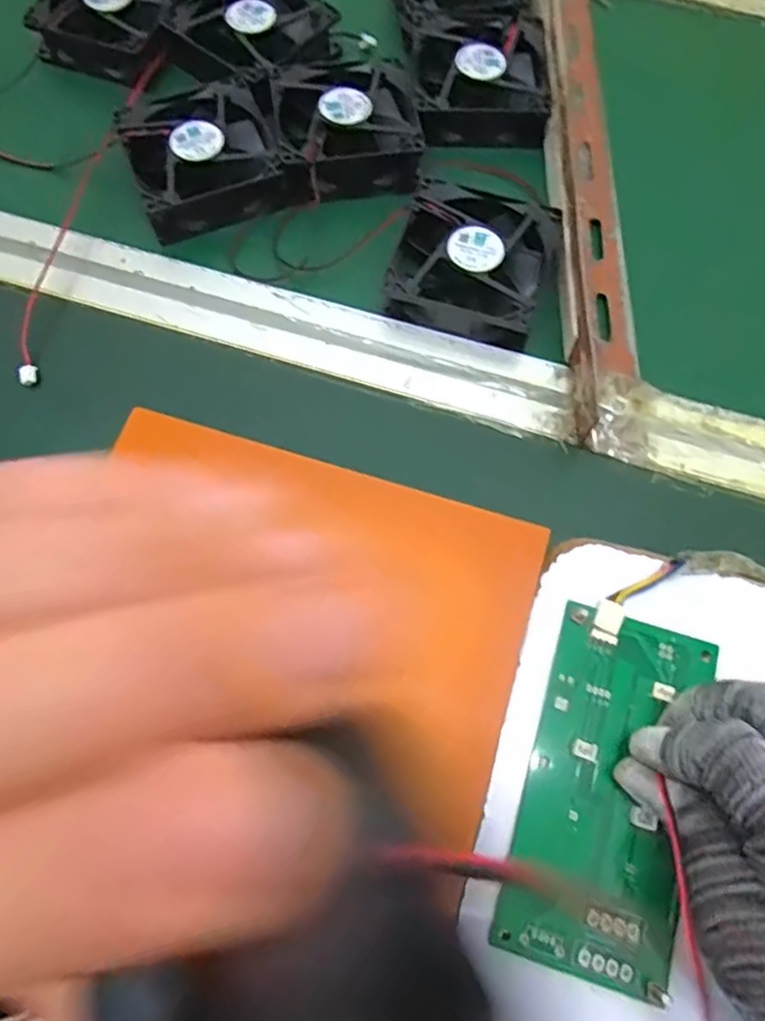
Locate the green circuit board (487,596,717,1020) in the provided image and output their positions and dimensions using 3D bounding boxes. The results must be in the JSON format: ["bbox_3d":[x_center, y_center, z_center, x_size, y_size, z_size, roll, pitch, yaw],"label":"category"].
[{"bbox_3d":[0.090,0.108,0.266,0.064,0.008,0.134,13,72,5],"label":"green circuit board"}]

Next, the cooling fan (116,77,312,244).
[{"bbox_3d":[-0.099,-0.203,0.385,0.086,0.025,0.083,-21,72,-7],"label":"cooling fan"}]

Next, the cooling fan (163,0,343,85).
[{"bbox_3d":[-0.078,-0.291,0.418,0.085,0.032,0.083,41,75,14],"label":"cooling fan"}]

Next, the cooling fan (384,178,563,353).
[{"bbox_3d":[0.049,-0.134,0.361,0.079,0.022,0.081,16,71,6],"label":"cooling fan"}]

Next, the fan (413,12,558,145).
[{"bbox_3d":[0.060,-0.261,0.405,0.079,0.023,0.087,5,70,2],"label":"fan"}]

